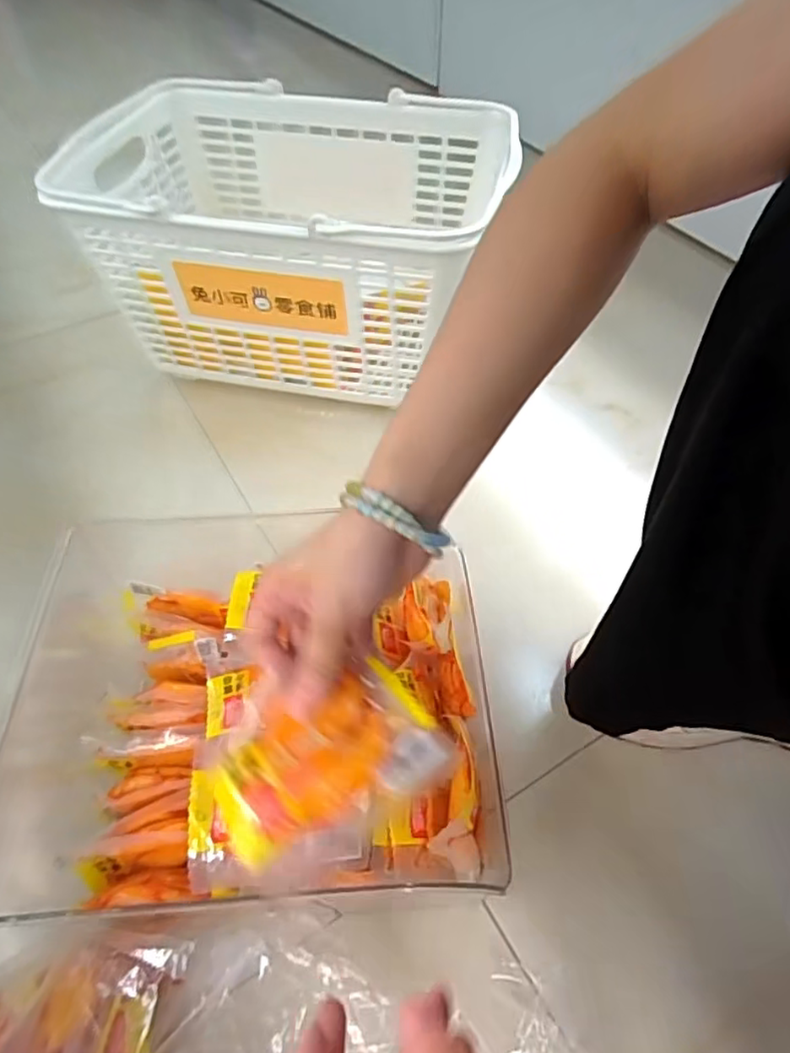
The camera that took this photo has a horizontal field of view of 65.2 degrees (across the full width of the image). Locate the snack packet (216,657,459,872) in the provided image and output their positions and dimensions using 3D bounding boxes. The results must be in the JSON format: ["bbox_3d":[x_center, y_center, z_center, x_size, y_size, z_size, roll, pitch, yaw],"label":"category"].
[{"bbox_3d":[-0.031,0.112,0.295,0.102,0.009,0.066,-28,58,-20],"label":"snack packet"}]

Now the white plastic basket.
[{"bbox_3d":[-0.121,-0.326,0.711,0.463,0.208,0.297,11,53,7],"label":"white plastic basket"}]

